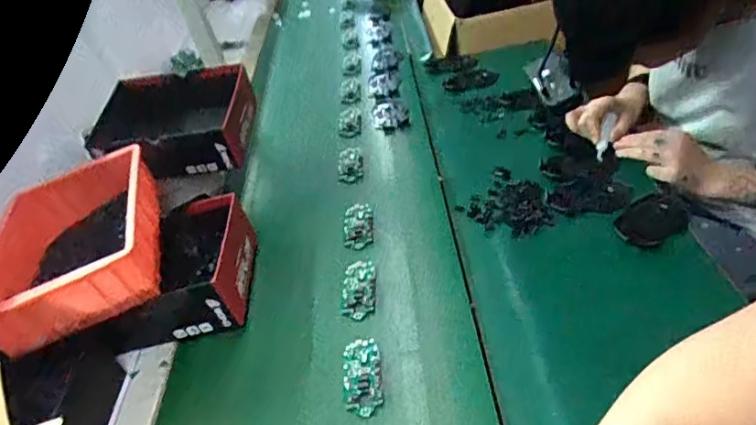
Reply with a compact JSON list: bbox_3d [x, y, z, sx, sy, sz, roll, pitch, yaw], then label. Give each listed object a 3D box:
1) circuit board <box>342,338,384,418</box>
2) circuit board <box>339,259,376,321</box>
[{"bbox_3d":[-0.019,0.191,0.635,0.045,0.008,0.097,-5,39,-2],"label":"circuit board"},{"bbox_3d":[-0.027,0.106,0.742,0.047,0.012,0.099,-2,39,3],"label":"circuit board"}]

